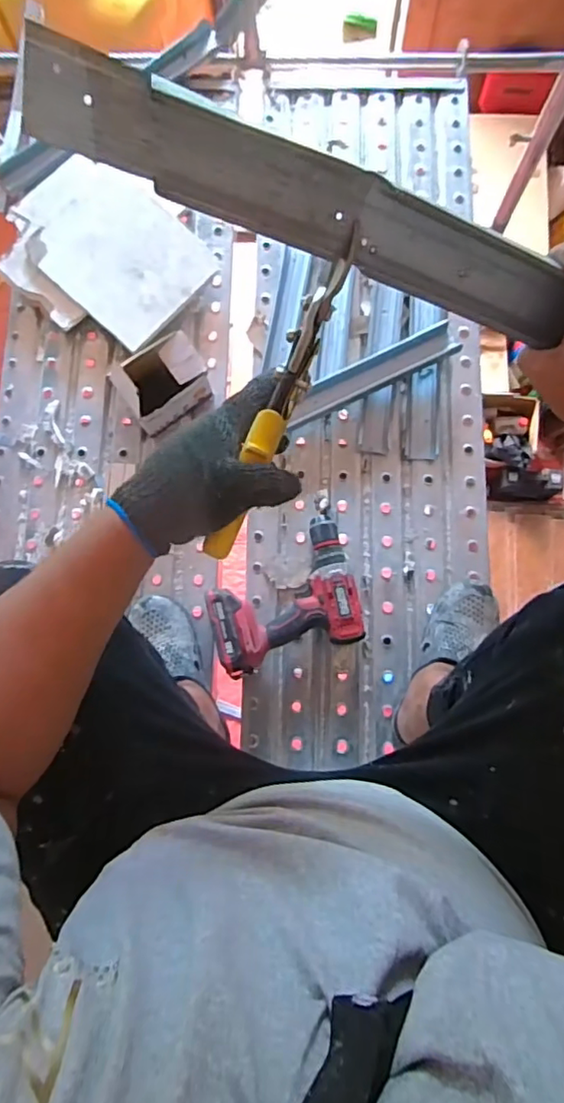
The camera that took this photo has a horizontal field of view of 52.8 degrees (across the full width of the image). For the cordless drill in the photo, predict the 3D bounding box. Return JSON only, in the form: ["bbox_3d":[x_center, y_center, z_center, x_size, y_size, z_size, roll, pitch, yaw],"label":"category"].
[{"bbox_3d":[-0.002,0.052,0.852,0.220,0.076,0.216,-17,80,-2],"label":"cordless drill"}]

